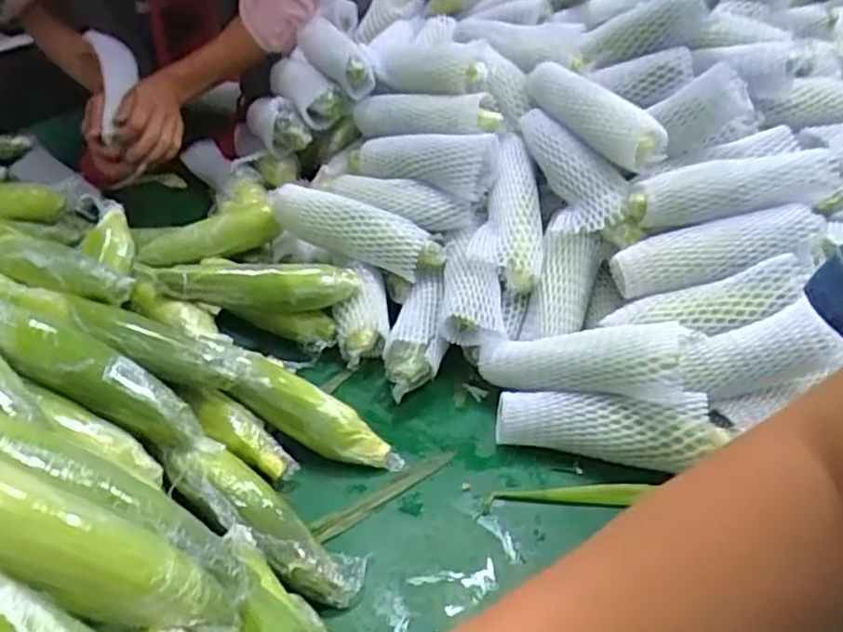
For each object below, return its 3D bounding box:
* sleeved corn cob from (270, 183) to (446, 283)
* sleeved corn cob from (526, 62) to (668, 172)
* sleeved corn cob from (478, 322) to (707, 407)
[{"bbox_3d":[-0.083,-0.110,0.882,0.236,0.064,0.061,20,42,4],"label":"sleeved corn cob"},{"bbox_3d":[0.206,-0.262,0.854,0.066,0.059,0.233,-13,41,-15],"label":"sleeved corn cob"},{"bbox_3d":[0.173,0.051,0.734,0.226,0.075,0.069,-2,35,30],"label":"sleeved corn cob"}]

